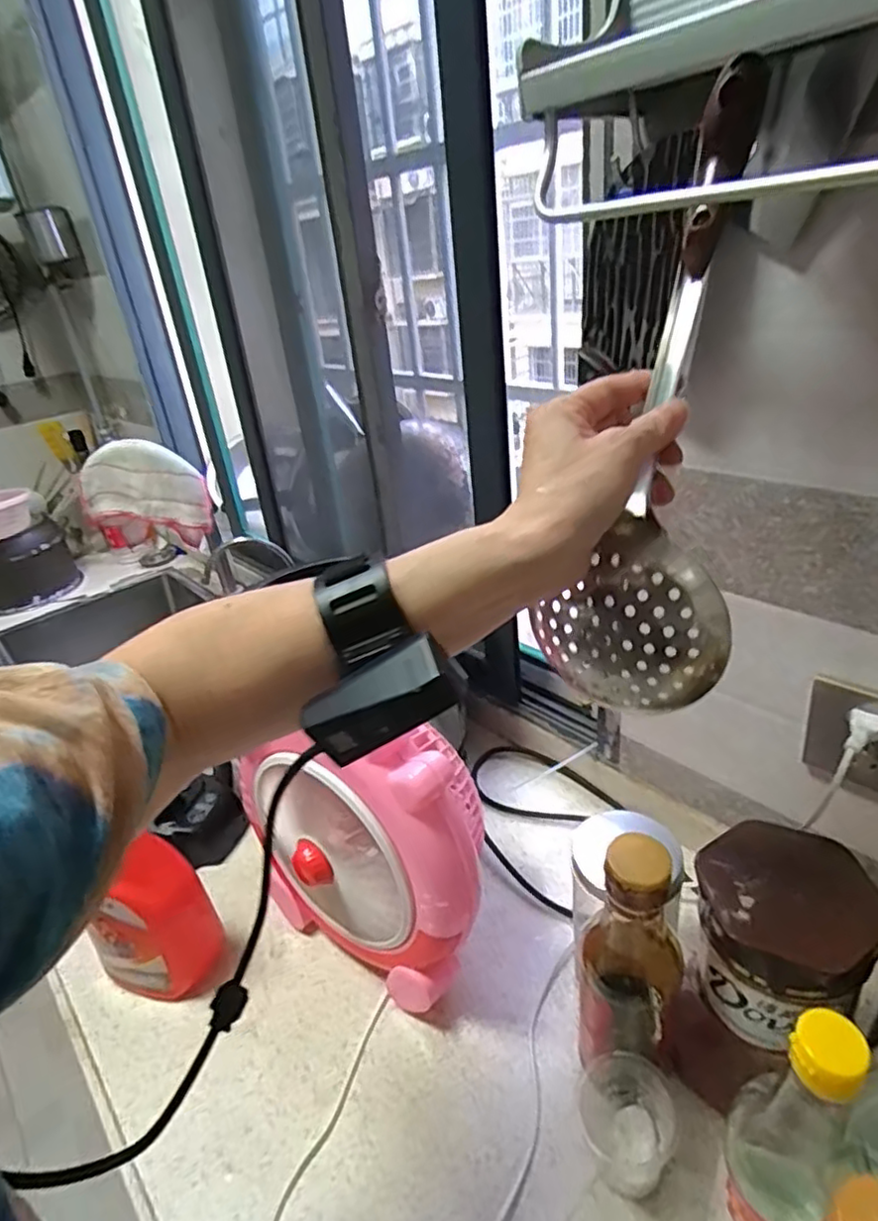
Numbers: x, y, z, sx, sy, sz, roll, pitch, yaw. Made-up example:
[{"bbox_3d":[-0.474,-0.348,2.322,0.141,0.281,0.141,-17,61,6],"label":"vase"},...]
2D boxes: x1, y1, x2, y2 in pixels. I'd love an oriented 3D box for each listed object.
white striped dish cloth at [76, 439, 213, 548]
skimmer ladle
[{"bbox_3d":[-0.480,-0.190,1.063,0.201,0.161,0.053,-1,30,12],"label":"white striped dish cloth"},{"bbox_3d":[0.123,-0.111,0.350,0.097,0.332,0.048,11,3,27],"label":"skimmer ladle"}]

